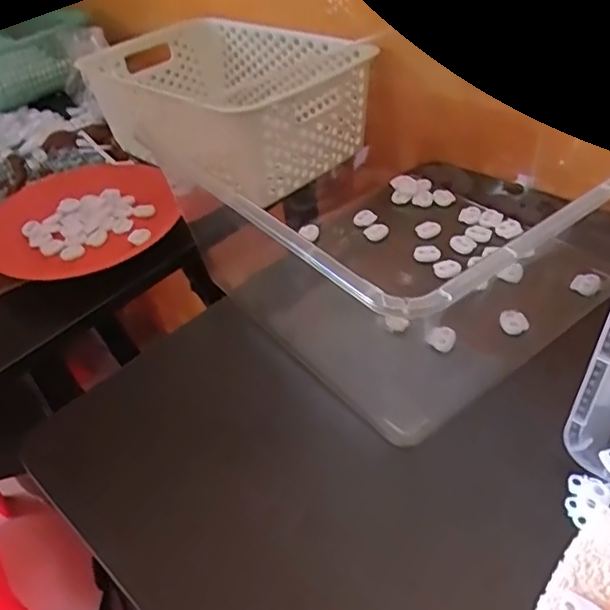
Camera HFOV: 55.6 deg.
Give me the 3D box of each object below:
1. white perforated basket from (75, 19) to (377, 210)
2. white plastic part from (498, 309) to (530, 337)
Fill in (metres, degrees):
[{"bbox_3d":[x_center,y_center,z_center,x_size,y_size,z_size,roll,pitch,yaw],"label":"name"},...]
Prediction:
[{"bbox_3d":[-0.086,-0.244,0.694,0.195,0.111,0.330,-35,47,-28],"label":"white perforated basket"},{"bbox_3d":[0.155,0.013,0.429,0.020,0.010,0.019,7,42,16],"label":"white plastic part"}]

